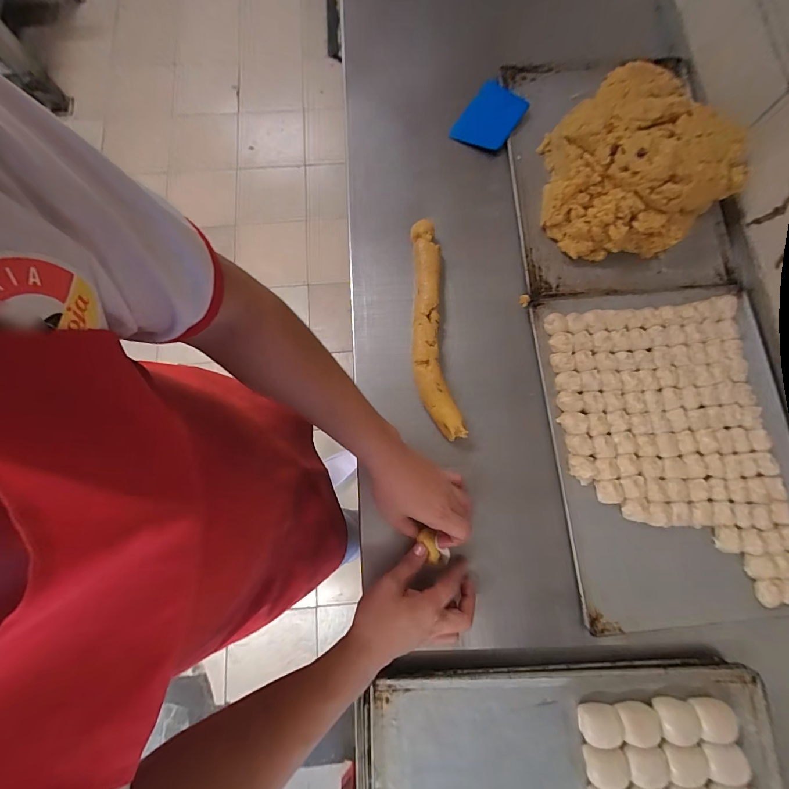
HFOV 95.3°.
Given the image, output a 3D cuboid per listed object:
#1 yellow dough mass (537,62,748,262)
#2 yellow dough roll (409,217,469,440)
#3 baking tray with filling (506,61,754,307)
[{"bbox_3d":[0.361,-0.362,0.545,0.306,0.099,0.273,-39,80,-10],"label":"yellow dough mass"},{"bbox_3d":[0.049,-0.100,0.528,0.055,0.038,0.329,-5,76,-3],"label":"yellow dough roll"},{"bbox_3d":[0.354,-0.382,0.550,0.331,0.107,0.442,-6,76,-3],"label":"baking tray with filling"}]

